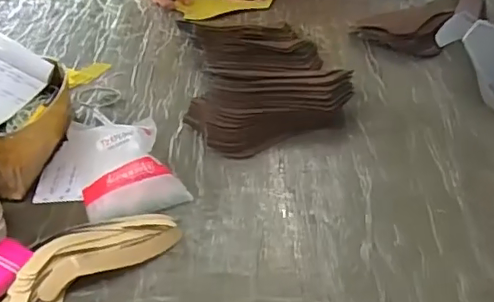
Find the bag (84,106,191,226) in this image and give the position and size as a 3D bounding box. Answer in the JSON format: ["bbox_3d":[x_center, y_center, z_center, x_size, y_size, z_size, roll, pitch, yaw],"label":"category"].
[{"bbox_3d":[-0.145,0.008,0.685,0.118,0.046,0.164,-10,37,-13],"label":"bag"}]

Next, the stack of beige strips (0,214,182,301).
[{"bbox_3d":[-0.165,0.110,0.566,0.194,0.026,0.065,-26,43,-31],"label":"stack of beige strips"}]

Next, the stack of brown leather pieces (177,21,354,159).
[{"bbox_3d":[0.021,-0.121,0.853,0.223,0.057,0.331,-6,36,-8],"label":"stack of brown leather pieces"}]

